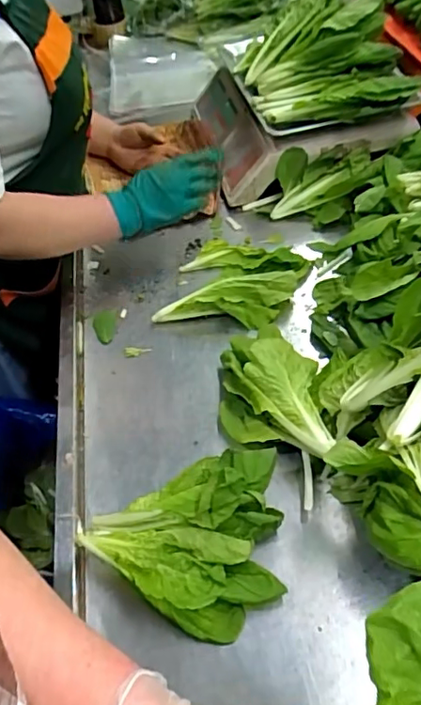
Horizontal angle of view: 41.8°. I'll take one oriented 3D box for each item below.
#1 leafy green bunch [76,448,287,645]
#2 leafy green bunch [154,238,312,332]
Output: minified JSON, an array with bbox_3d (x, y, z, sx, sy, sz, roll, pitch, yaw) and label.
[{"bbox_3d":[-0.026,0.168,0.500,0.182,0.088,0.143,-5,46,-3],"label":"leafy green bunch"},{"bbox_3d":[0.031,-0.091,0.753,0.172,0.051,0.140,13,48,15],"label":"leafy green bunch"}]

